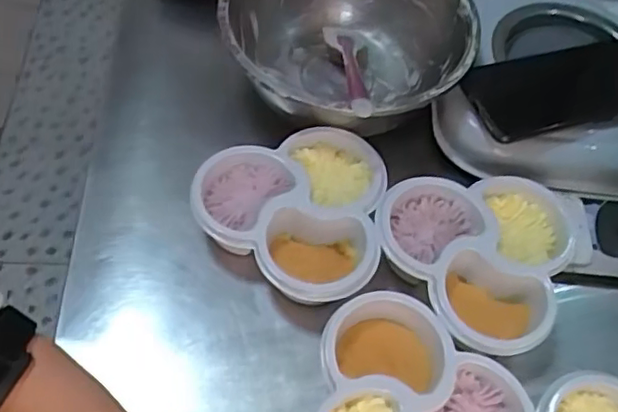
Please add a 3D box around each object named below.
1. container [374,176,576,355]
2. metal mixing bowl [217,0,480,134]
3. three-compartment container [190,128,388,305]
[{"bbox_3d":[0.124,0.043,0.449,0.146,0.040,0.136,1,58,-7],"label":"container"},{"bbox_3d":[0.031,-0.134,0.537,0.200,0.090,0.199,3,58,-5],"label":"metal mixing bowl"},{"bbox_3d":[-0.014,0.004,0.462,0.130,0.050,0.137,3,58,-5],"label":"three-compartment container"}]

